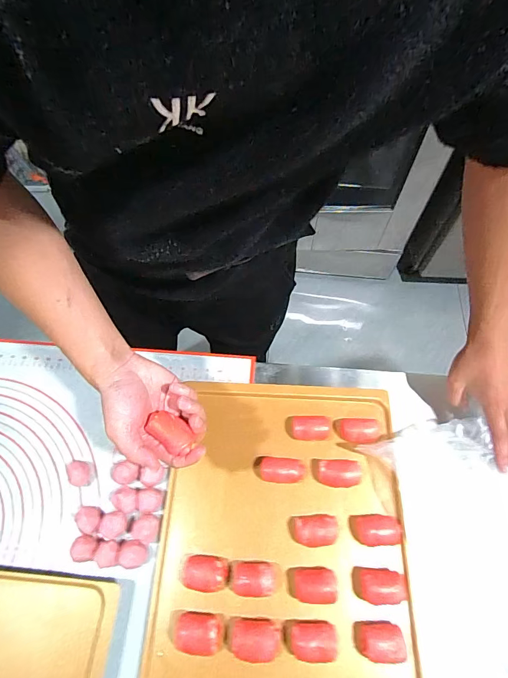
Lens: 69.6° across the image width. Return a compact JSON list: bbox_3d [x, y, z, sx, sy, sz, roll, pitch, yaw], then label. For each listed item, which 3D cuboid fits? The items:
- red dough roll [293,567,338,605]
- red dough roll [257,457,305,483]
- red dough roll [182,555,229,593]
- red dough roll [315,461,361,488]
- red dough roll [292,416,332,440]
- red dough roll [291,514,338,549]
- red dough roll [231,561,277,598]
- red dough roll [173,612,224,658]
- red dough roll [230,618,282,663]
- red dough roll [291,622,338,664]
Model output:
[{"bbox_3d":[0.073,0.297,0.440,0.048,0.026,0.035,-4,61,-2],"label":"red dough roll"},{"bbox_3d":[0.037,0.183,0.503,0.062,0.026,0.032,4,61,3],"label":"red dough roll"},{"bbox_3d":[-0.061,0.286,0.447,0.057,0.028,0.036,3,61,2],"label":"red dough roll"},{"bbox_3d":[0.114,0.185,0.497,0.056,0.028,0.034,-1,61,0],"label":"red dough roll"},{"bbox_3d":[0.082,0.131,0.527,0.054,0.027,0.033,0,61,1],"label":"red dough roll"},{"bbox_3d":[0.076,0.245,0.467,0.055,0.036,0.035,0,61,1],"label":"red dough roll"},{"bbox_3d":[0.000,0.289,0.441,0.055,0.032,0.034,0,61,0],"label":"red dough roll"},{"bbox_3d":[-0.065,0.335,0.418,0.058,0.034,0.035,6,61,4],"label":"red dough roll"},{"bbox_3d":[0.002,0.339,0.413,0.055,0.025,0.036,1,61,1],"label":"red dough roll"},{"bbox_3d":[0.067,0.341,0.412,0.048,0.032,0.035,0,61,0],"label":"red dough roll"}]

